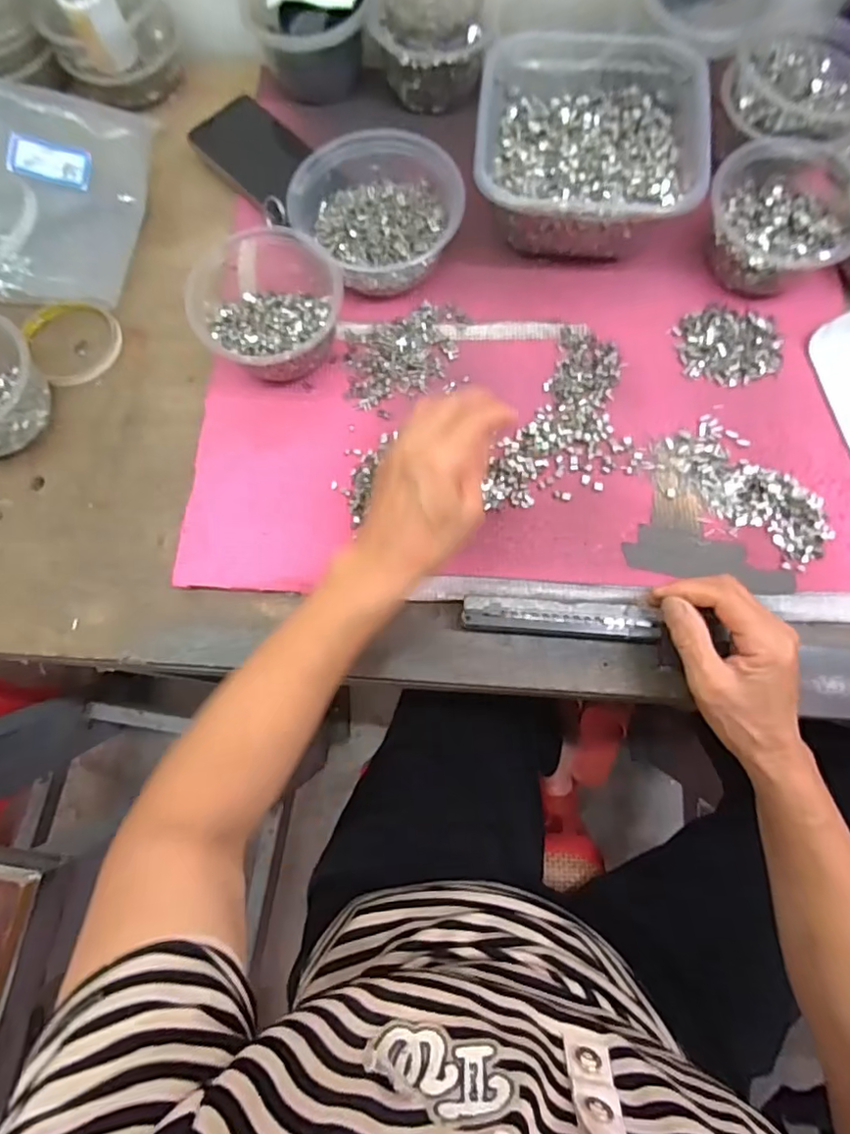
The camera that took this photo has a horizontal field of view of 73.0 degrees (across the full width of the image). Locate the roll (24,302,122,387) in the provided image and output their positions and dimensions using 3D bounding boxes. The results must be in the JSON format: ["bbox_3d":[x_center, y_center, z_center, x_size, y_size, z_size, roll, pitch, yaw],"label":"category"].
[{"bbox_3d":[-0.307,-0.200,0.500,0.075,0.011,0.091,-42,78,-9],"label":"roll"}]

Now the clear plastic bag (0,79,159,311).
[{"bbox_3d":[-0.341,-0.338,0.515,0.157,0.038,0.211,3,75,2],"label":"clear plastic bag"}]

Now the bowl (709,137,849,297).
[{"bbox_3d":[0.285,-0.278,0.461,0.114,0.062,0.110,0,75,1],"label":"bowl"}]

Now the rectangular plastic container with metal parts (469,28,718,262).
[{"bbox_3d":[0.131,-0.351,0.482,0.173,0.077,0.187,4,75,3],"label":"rectangular plastic container with metal parts"}]

